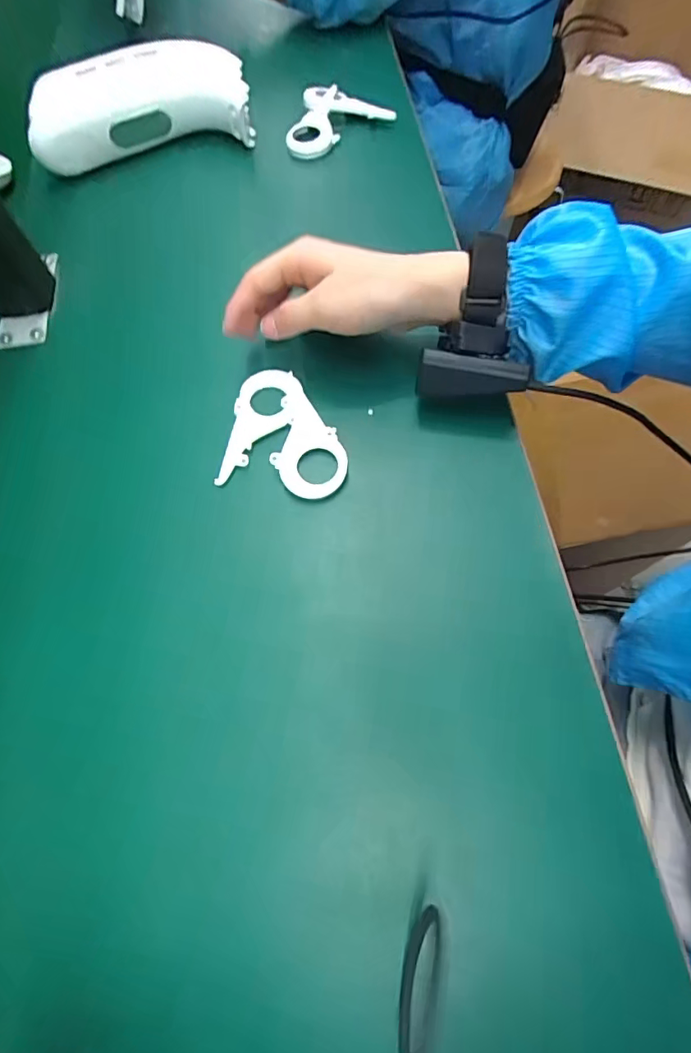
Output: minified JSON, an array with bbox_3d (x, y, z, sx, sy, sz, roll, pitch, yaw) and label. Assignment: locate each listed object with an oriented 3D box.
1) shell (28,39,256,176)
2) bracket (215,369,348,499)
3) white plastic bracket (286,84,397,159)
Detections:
[{"bbox_3d":[-0.190,-0.389,0.456,0.199,0.050,0.081,-10,66,-1],"label":"shell"},{"bbox_3d":[-0.038,-0.067,0.343,0.084,0.009,0.093,8,67,7],"label":"bracket"},{"bbox_3d":[-0.011,-0.394,0.475,0.104,0.025,0.061,-18,67,-5],"label":"white plastic bracket"}]

